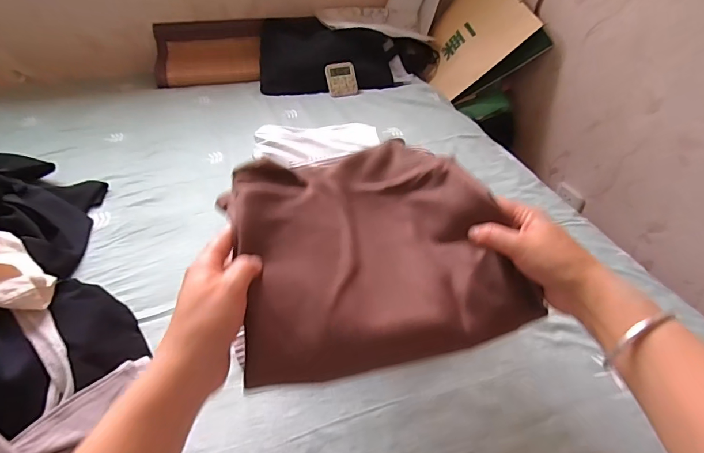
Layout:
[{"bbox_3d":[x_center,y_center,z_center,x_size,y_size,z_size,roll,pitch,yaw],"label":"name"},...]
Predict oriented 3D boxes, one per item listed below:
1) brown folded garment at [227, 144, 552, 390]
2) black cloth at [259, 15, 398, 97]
[{"bbox_3d":[0.022,0.014,0.404,0.257,0.090,0.218,-12,41,-14],"label":"brown folded garment"},{"bbox_3d":[-0.075,-0.492,1.194,0.362,0.112,0.305,-4,40,-6],"label":"black cloth"}]

